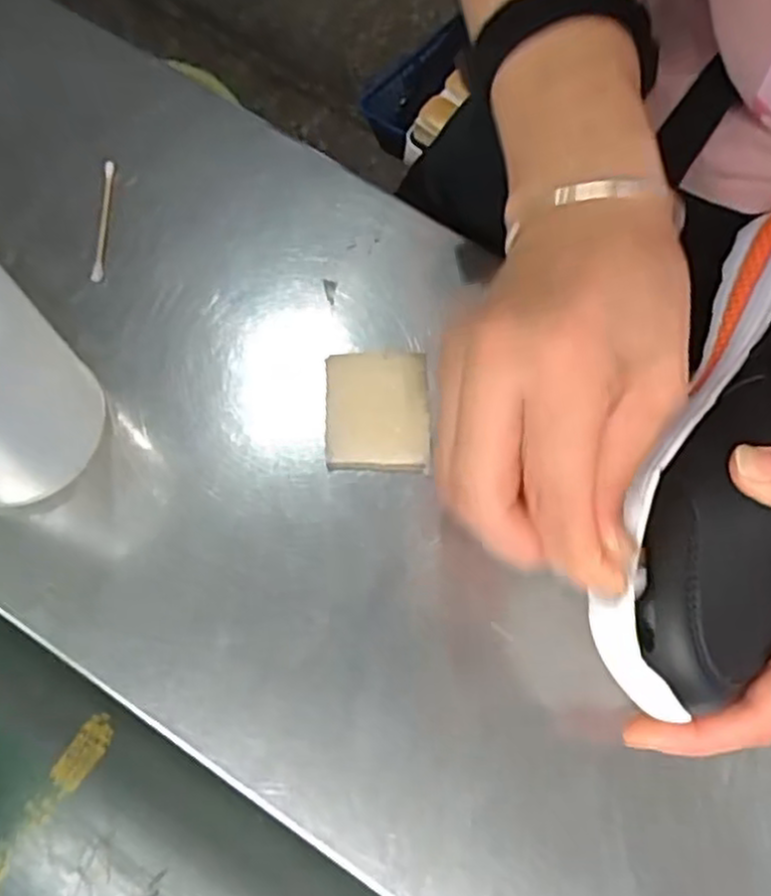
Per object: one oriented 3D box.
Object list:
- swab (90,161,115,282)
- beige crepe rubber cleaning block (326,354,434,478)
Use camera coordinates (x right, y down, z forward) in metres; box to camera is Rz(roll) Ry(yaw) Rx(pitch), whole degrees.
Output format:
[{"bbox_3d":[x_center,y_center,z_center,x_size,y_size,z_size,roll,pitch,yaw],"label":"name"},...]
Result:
[{"bbox_3d":[-0.139,-0.112,0.369,0.007,0.008,0.068,0,72,-3],"label":"swab"},{"bbox_3d":[-0.004,-0.017,0.345,0.046,0.015,0.056,-1,72,-3],"label":"beige crepe rubber cleaning block"}]

